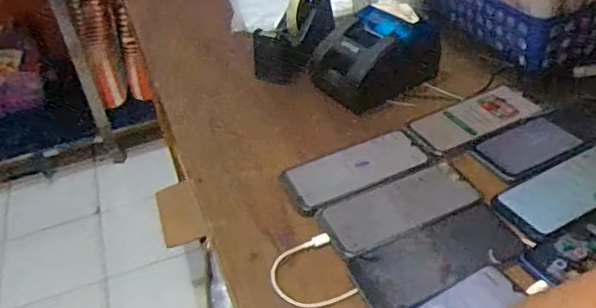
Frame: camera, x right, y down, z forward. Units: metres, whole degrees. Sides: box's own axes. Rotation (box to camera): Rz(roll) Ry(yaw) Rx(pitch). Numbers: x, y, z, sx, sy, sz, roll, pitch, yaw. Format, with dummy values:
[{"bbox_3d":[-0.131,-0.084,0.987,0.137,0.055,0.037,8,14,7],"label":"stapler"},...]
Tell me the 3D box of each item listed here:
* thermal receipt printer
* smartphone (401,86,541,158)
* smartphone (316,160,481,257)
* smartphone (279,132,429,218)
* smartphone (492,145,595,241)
[{"bbox_3d":[0.103,-0.143,0.826,0.168,0.082,0.124,-20,40,-16],"label":"thermal receipt printer"},{"bbox_3d":[0.225,-0.048,0.749,0.175,0.010,0.073,-24,41,-19],"label":"smartphone"},{"bbox_3d":[0.109,0.054,0.639,0.168,0.006,0.085,-20,40,-16],"label":"smartphone"},{"bbox_3d":[0.067,0.018,0.700,0.169,0.006,0.089,-22,33,-9],"label":"smartphone"},{"bbox_3d":[0.290,0.038,0.622,0.160,0.007,0.070,-23,41,-19],"label":"smartphone"}]

